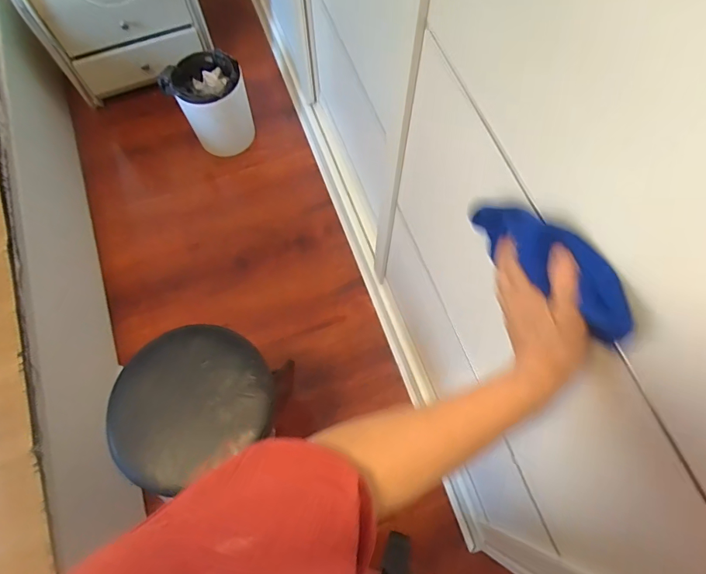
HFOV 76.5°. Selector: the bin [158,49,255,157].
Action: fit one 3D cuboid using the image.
[{"bbox_3d":[-0.466,-0.598,1.493,0.236,0.283,0.173,-28,70,-10],"label":"bin"}]

